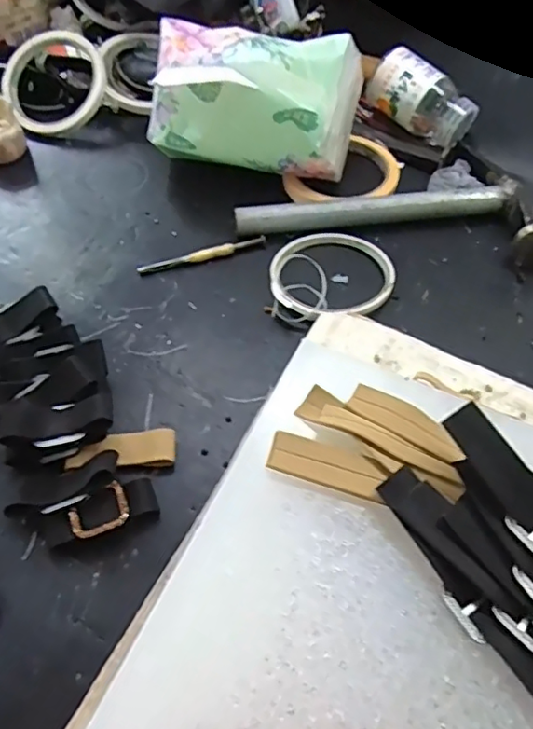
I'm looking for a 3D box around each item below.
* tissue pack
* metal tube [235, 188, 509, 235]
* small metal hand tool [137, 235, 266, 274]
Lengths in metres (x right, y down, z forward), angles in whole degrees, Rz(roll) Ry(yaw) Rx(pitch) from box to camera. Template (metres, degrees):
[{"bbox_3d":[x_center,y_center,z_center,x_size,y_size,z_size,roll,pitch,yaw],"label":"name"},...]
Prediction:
[{"bbox_3d":[-0.010,-0.194,0.445,0.149,0.101,0.072,13,56,7],"label":"tissue pack"},{"bbox_3d":[0.080,-0.117,0.438,0.203,0.018,0.023,-5,55,-4],"label":"metal tube"},{"bbox_3d":[-0.046,-0.080,0.419,0.093,0.008,0.010,-16,57,-12],"label":"small metal hand tool"}]

